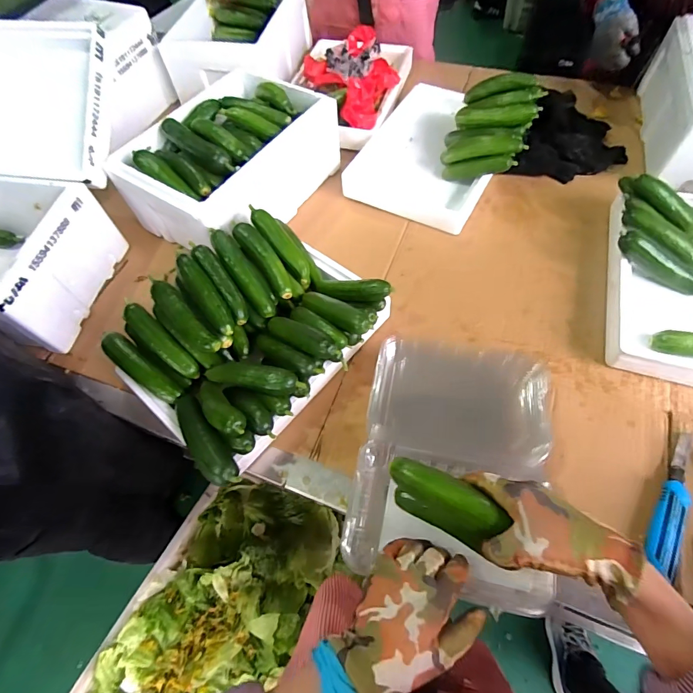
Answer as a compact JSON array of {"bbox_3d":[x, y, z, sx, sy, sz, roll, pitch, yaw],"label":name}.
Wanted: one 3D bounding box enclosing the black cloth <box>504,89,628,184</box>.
[{"bbox_3d":[0.447,-0.421,0.794,0.234,0.082,0.166,-3,61,2],"label":"black cloth"}]

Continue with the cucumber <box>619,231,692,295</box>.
[{"bbox_3d":[0.494,-0.128,0.620,0.151,0.029,0.040,36,68,0],"label":"cucumber"}]

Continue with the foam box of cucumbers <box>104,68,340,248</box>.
[{"bbox_3d":[-0.211,-0.349,0.741,0.276,0.144,0.366,32,68,19],"label":"foam box of cucumbers"}]

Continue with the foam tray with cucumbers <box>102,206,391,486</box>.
[{"bbox_3d":[-0.129,-0.023,0.575,0.270,0.135,0.350,38,70,21],"label":"foam tray with cucumbers"}]

